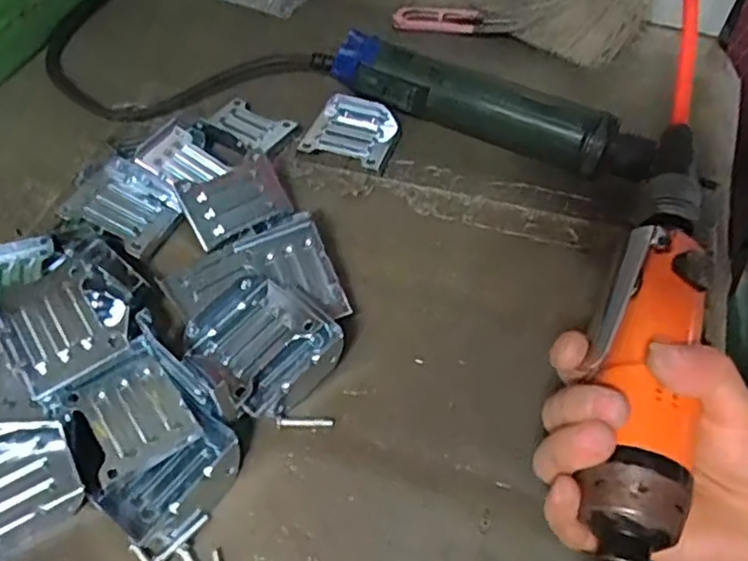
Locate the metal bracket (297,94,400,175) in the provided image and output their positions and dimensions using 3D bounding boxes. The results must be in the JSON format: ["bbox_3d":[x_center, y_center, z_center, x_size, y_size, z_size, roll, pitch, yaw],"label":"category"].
[{"bbox_3d":[-0.014,-0.101,0.437,0.058,0.015,0.055,17,55,12],"label":"metal bracket"}]

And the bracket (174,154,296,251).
[{"bbox_3d":[-0.082,-0.049,0.384,0.058,0.006,0.043,-28,85,-17],"label":"bracket"}]

